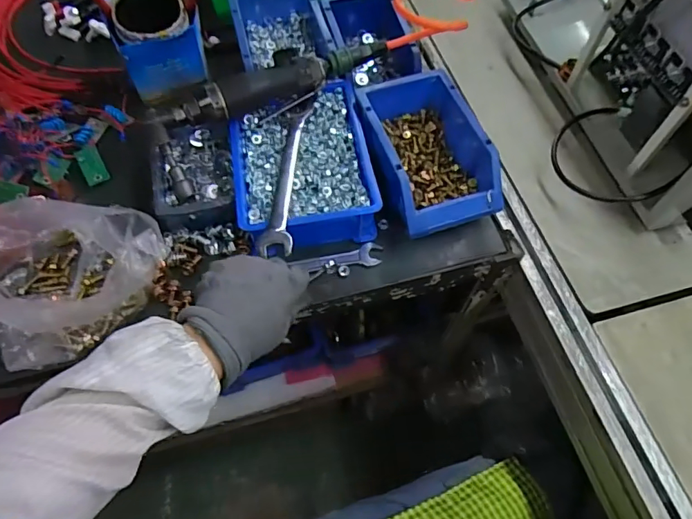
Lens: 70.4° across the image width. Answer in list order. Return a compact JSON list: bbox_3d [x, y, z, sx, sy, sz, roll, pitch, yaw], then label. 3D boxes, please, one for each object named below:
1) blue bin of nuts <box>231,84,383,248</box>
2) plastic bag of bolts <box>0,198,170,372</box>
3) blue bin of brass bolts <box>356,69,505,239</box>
[{"bbox_3d":[-0.050,-0.105,0.551,0.144,0.047,0.192,-10,61,-5],"label":"blue bin of nuts"},{"bbox_3d":[-0.284,-0.010,0.464,0.178,0.108,0.152,-37,66,-19],"label":"plastic bag of bolts"},{"bbox_3d":[0.088,-0.121,0.555,0.115,0.067,0.185,-19,62,-10],"label":"blue bin of brass bolts"}]

